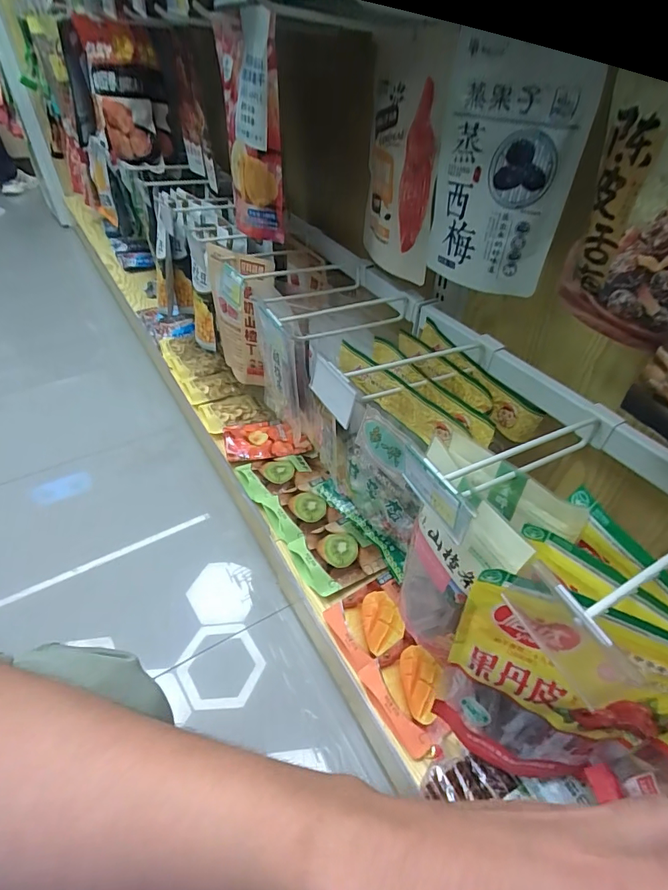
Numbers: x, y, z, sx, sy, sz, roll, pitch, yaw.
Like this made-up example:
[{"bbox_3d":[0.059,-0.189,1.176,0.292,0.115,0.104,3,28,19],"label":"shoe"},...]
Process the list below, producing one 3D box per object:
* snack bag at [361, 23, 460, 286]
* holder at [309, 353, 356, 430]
[{"bbox_3d":[0.074,-0.330,0.538,0.030,0.240,0.162,-10,37,-18],"label":"snack bag"},{"bbox_3d":[-0.002,-0.055,0.446,0.014,0.044,0.066,-21,47,-21],"label":"holder"}]

